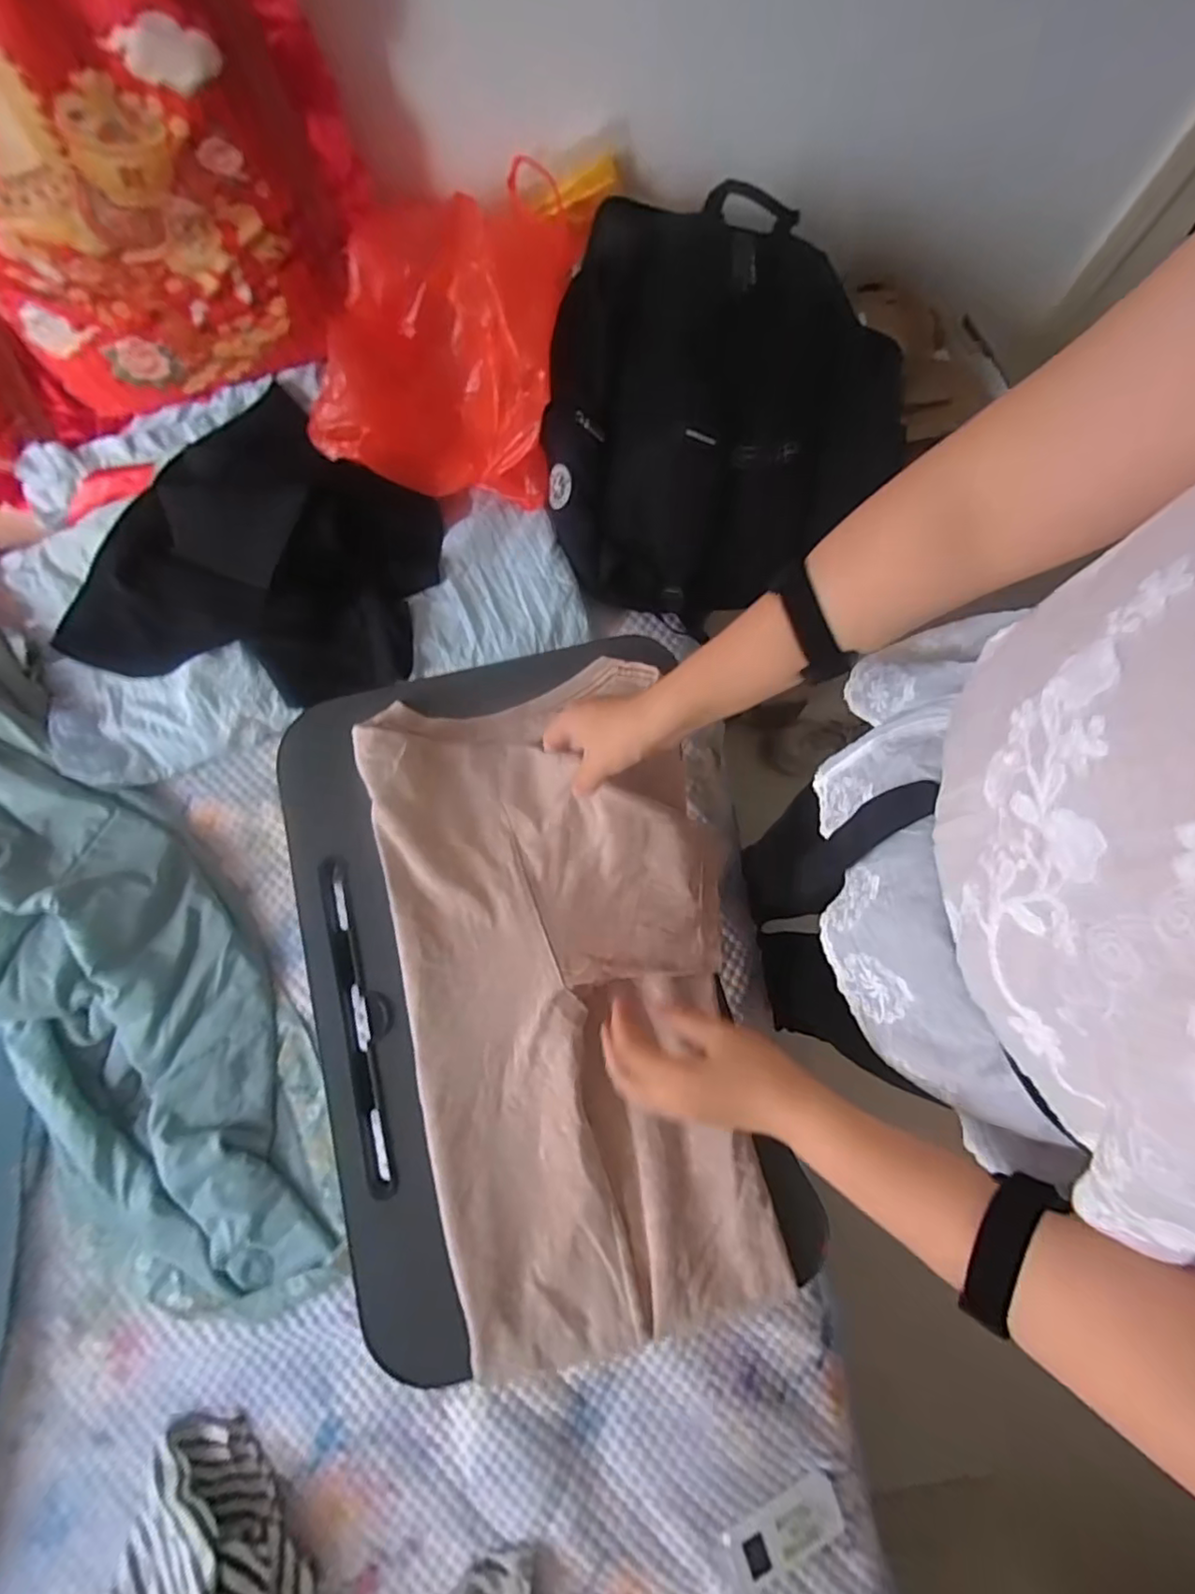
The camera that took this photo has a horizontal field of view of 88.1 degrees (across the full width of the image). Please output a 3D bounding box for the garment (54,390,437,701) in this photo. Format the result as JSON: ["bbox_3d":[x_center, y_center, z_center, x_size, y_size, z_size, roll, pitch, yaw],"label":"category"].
[{"bbox_3d":[-0.436,-0.319,0.795,0.426,0.117,0.354,12,78,2],"label":"garment"}]

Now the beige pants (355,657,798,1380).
[{"bbox_3d":[-0.022,0.171,0.538,0.270,0.057,0.561,-12,84,-3],"label":"beige pants"}]

